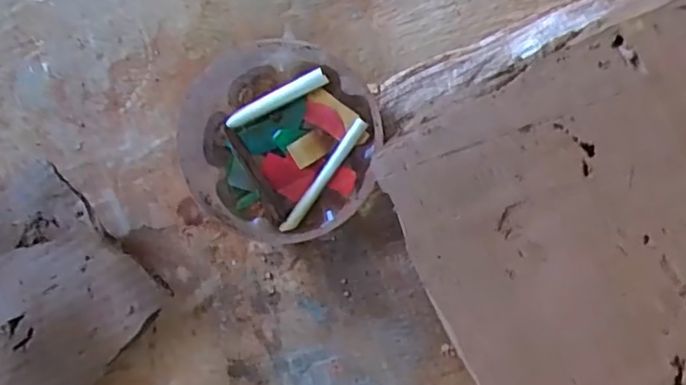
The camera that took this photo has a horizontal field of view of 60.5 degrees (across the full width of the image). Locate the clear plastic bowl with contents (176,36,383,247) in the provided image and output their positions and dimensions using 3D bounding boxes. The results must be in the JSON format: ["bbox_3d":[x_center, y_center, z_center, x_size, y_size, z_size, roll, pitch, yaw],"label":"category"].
[{"bbox_3d":[-0.076,-0.063,0.759,0.241,0.077,0.245,-9,87,6],"label":"clear plastic bowl with contents"}]

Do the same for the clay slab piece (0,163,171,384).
[{"bbox_3d":[-0.409,0.148,0.797,0.302,0.097,0.259,-43,85,3],"label":"clay slab piece"}]

